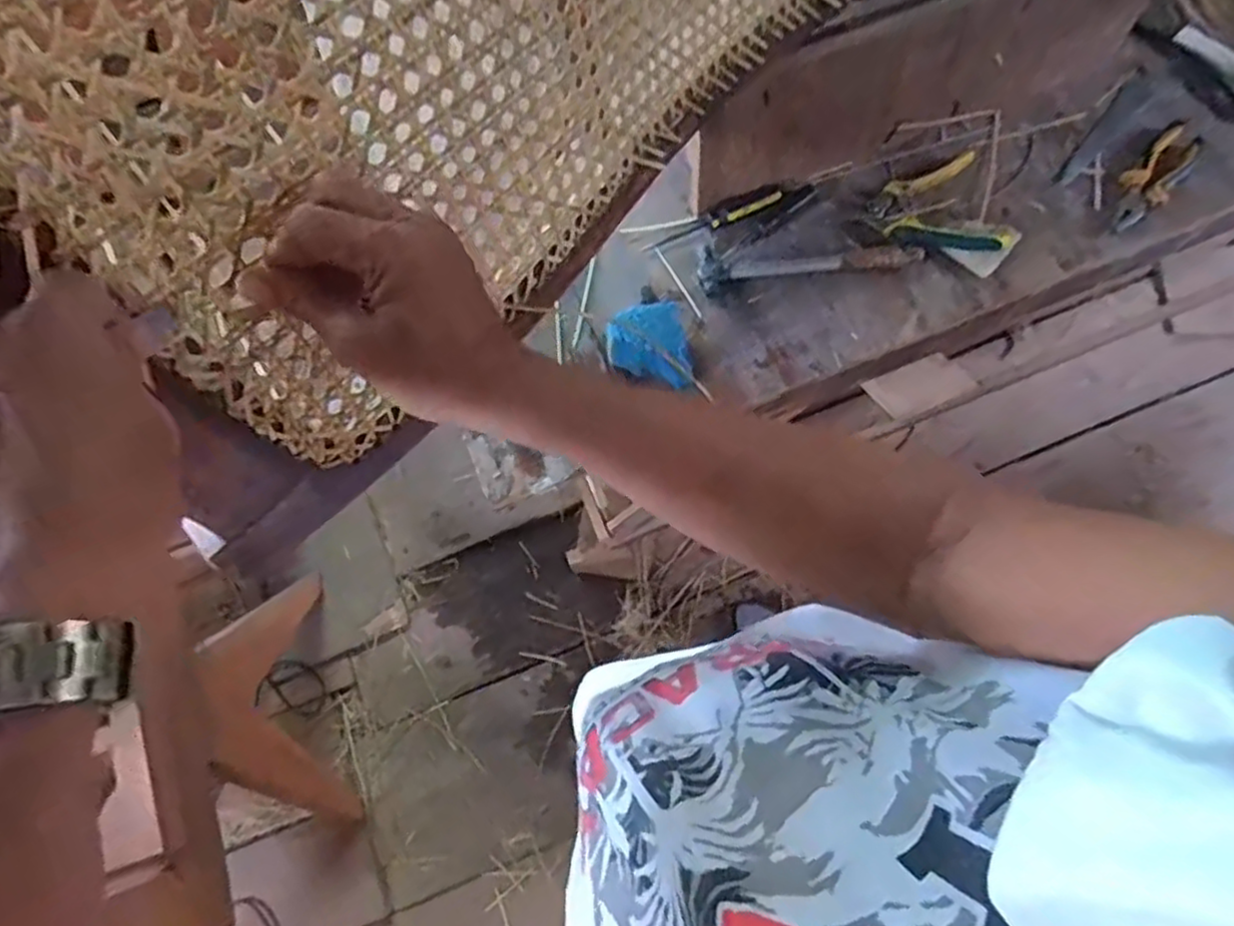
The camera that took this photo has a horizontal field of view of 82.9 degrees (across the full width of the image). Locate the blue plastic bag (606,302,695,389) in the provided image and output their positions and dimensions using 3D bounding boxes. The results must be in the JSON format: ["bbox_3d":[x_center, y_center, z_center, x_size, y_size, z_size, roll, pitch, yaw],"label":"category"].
[{"bbox_3d":[0.031,-0.116,0.711,0.077,0.049,0.087,-13,73,-2],"label":"blue plastic bag"}]

